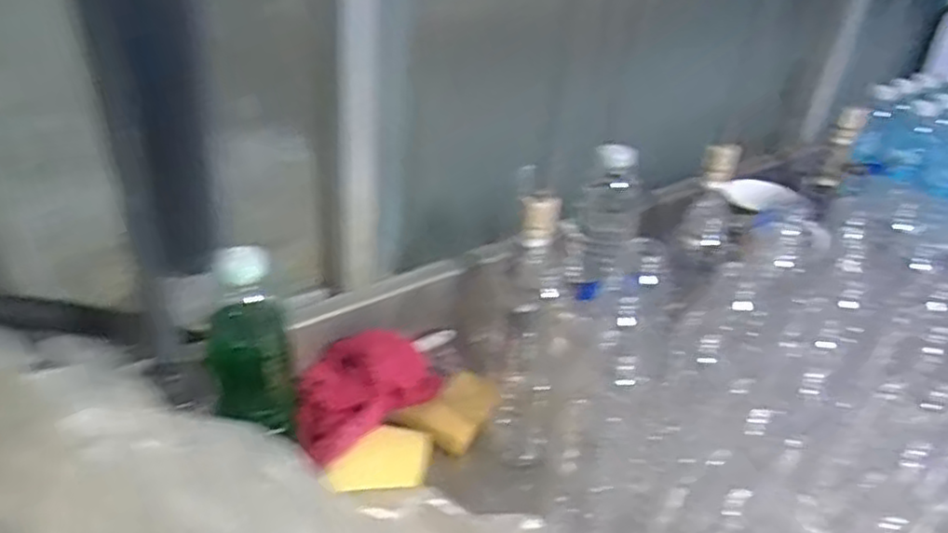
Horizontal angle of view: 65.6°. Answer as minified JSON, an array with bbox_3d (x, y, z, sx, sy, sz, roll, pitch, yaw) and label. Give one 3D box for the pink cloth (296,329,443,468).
[{"bbox_3d":[-0.093,0.102,0.638,0.136,0.078,0.073,-18,41,-31],"label":"pink cloth"}]

